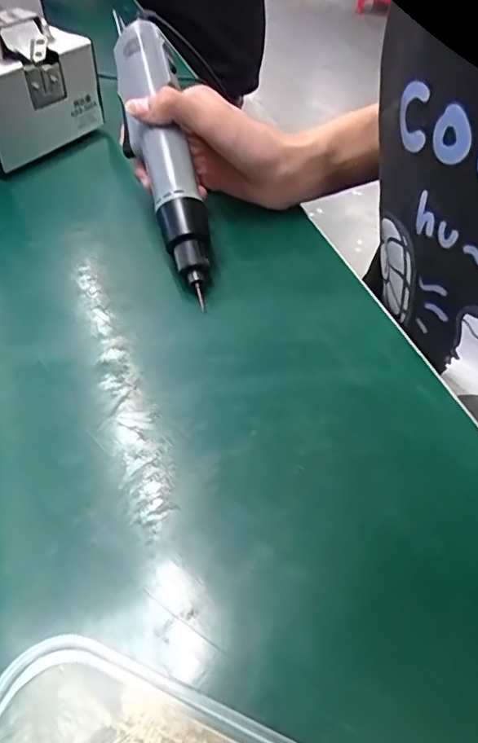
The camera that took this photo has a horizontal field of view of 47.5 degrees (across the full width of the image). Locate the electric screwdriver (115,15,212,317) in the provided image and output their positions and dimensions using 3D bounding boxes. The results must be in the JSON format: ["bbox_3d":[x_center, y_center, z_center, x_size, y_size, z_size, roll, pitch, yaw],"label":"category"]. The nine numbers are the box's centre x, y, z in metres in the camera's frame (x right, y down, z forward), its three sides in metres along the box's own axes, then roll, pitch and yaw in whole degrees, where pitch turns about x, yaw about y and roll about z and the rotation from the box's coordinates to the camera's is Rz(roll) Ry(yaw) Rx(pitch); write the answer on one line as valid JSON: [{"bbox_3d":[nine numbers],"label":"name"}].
[{"bbox_3d":[-0.057,-0.158,0.390,0.042,0.028,0.232,-12,71,-11],"label":"electric screwdriver"}]

